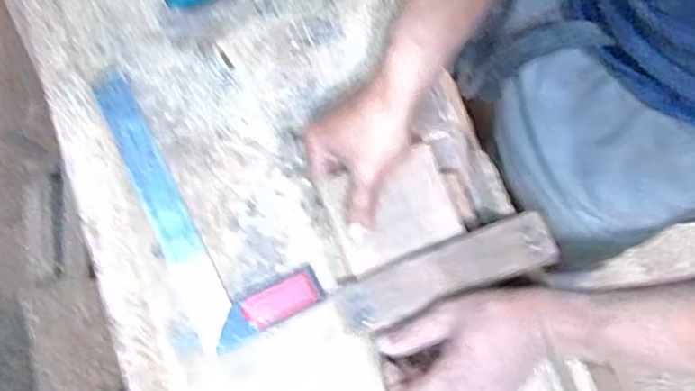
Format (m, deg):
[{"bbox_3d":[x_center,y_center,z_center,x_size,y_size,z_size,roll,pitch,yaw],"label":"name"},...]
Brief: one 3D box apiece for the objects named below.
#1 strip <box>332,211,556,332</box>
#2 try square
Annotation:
[{"bbox_3d":[0.083,0.064,0.503,0.187,0.007,0.046,-21,79,-4],"label":"strip"},{"bbox_3d":[-0.150,-0.001,0.601,0.120,0.019,0.296,-28,82,-6],"label":"try square"}]

